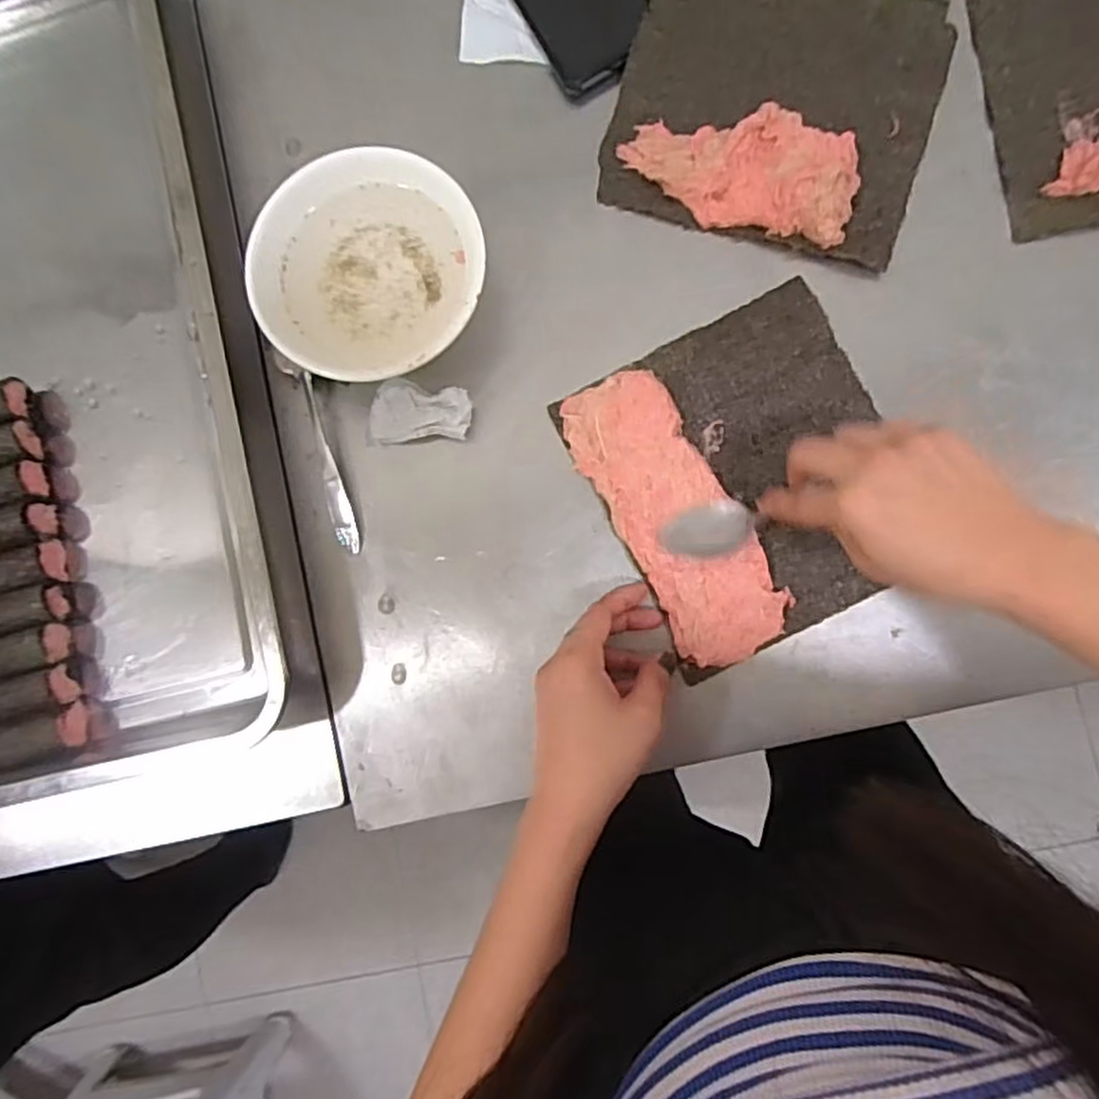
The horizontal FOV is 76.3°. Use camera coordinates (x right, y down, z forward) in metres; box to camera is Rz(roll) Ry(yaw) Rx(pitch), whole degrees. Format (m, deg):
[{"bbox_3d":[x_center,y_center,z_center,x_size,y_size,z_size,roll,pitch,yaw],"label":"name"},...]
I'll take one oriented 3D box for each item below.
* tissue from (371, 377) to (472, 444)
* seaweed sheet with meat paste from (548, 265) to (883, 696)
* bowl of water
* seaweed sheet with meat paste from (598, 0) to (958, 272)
[{"bbox_3d":[-0.085,-0.091,0.455,0.068,0.016,0.041,-2,85,5],"label":"tissue"},{"bbox_3d":[0.124,-0.045,0.440,0.181,0.011,0.199,-27,84,2],"label":"seaweed sheet with meat paste"},{"bbox_3d":[-0.112,-0.174,0.450,0.140,0.047,0.143,0,86,5],"label":"bowl of water"},{"bbox_3d":[0.146,-0.291,0.446,0.194,0.022,0.173,18,87,6],"label":"seaweed sheet with meat paste"}]

